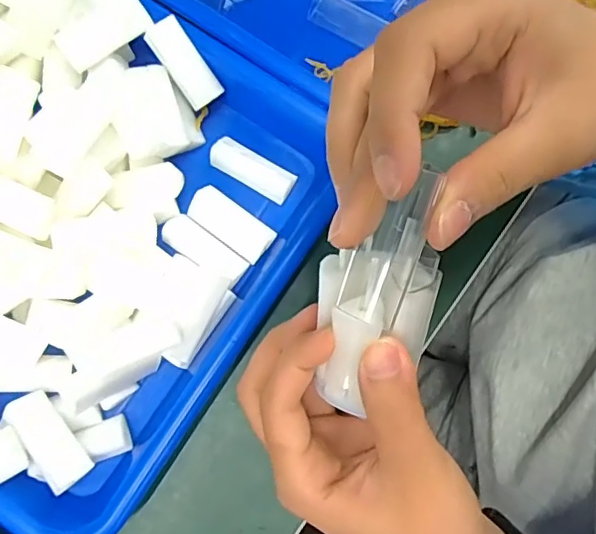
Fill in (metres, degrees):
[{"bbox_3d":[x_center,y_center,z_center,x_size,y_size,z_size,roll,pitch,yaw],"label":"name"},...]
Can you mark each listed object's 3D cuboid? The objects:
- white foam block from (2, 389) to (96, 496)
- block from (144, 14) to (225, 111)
[{"bbox_3d":[-0.116,0.080,0.258,0.020,0.006,0.046,-34,79,-39],"label":"white foam block"},{"bbox_3d":[-0.060,-0.107,0.293,0.019,0.008,0.045,-38,112,-7],"label":"block"}]

